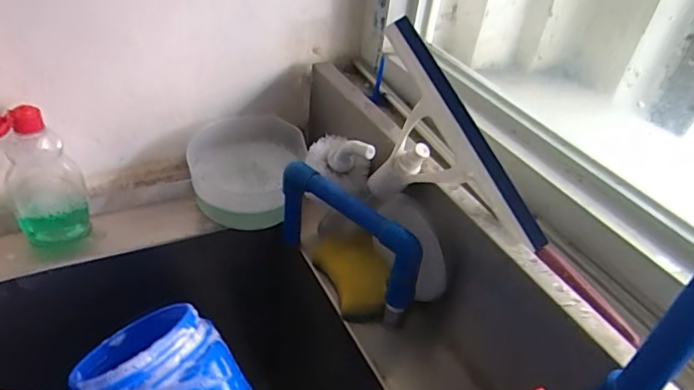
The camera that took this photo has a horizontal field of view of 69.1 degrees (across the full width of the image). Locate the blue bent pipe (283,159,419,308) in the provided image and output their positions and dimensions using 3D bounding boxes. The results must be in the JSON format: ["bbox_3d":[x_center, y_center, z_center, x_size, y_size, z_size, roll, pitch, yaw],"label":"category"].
[{"bbox_3d":[-0.004,0.050,0.526,0.179,0.111,0.030,30,43,27],"label":"blue bent pipe"}]

